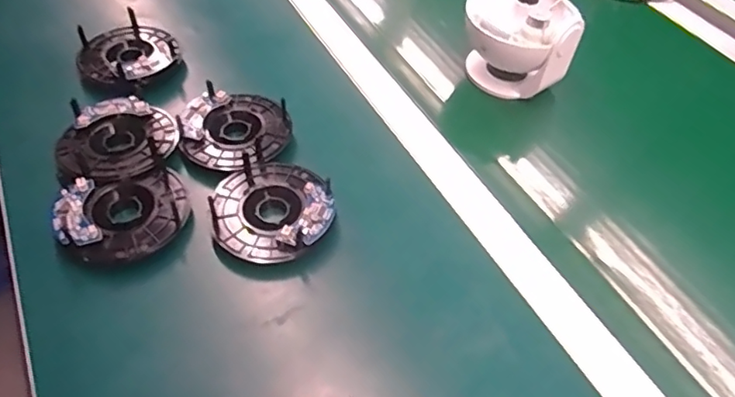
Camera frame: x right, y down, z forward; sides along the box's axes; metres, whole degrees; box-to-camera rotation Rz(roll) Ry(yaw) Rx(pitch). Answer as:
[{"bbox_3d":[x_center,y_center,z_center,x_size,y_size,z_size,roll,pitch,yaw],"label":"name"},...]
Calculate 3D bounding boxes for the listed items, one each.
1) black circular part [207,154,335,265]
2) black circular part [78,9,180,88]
[{"bbox_3d":[-0.080,0.009,0.456,0.098,0.032,0.099,2,50,-2],"label":"black circular part"},{"bbox_3d":[-0.247,-0.152,0.566,0.096,0.025,0.092,2,50,-2],"label":"black circular part"}]

